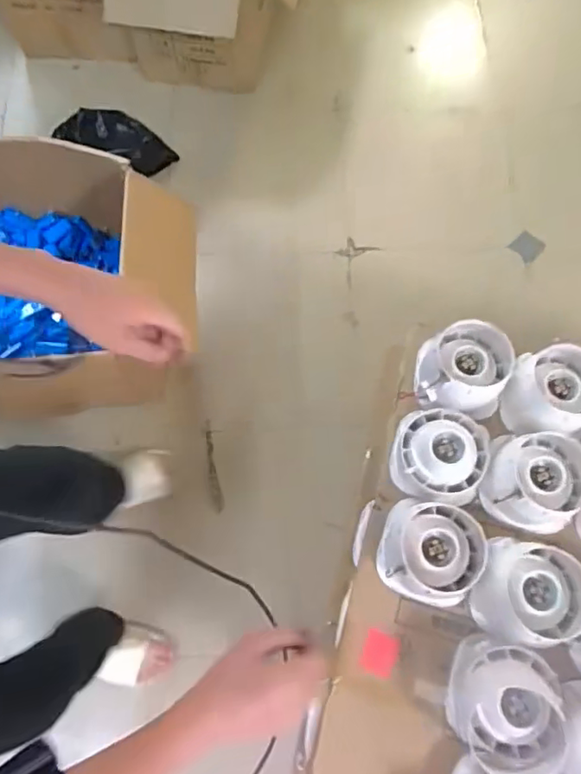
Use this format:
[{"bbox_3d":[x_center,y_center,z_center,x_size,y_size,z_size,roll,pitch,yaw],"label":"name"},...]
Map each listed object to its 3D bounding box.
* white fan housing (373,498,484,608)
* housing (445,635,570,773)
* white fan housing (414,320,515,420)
[{"bbox_3d":[0.199,0.227,0.758,0.136,0.077,0.134,1,72,-2],"label":"white fan housing"},{"bbox_3d":[0.276,0.413,0.702,0.132,0.083,0.148,4,72,-1],"label":"housing"},{"bbox_3d":[0.269,-0.029,0.851,0.130,0.086,0.144,15,72,3],"label":"white fan housing"}]

